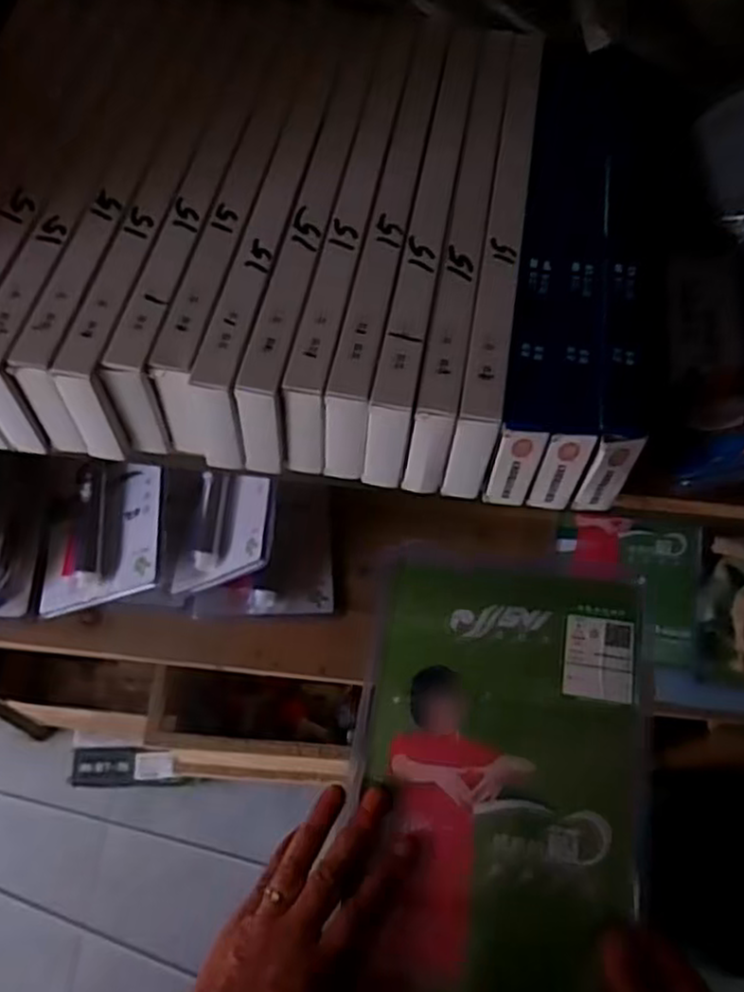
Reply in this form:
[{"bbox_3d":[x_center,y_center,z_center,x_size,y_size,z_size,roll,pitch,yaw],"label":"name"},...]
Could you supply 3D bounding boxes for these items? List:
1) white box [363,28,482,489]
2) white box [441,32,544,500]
[{"bbox_3d":[0.034,-0.160,0.437,0.022,0.059,0.313,10,62,2],"label":"white box"},{"bbox_3d":[0.076,-0.157,0.440,0.022,0.061,0.318,10,62,2],"label":"white box"}]

